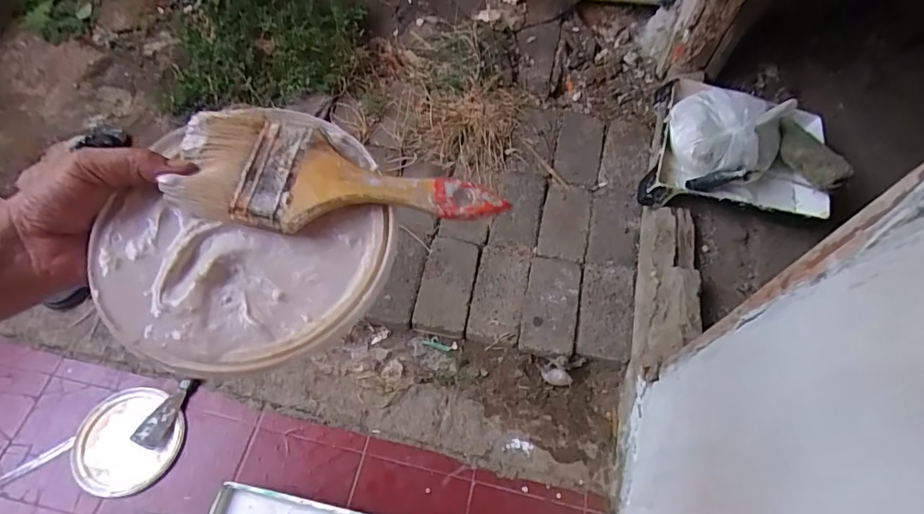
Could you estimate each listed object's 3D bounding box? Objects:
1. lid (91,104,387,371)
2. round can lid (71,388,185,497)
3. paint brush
[{"bbox_3d":[-0.135,-0.012,0.314,0.171,0.028,0.162,0,62,0],"label":"lid"},{"bbox_3d":[-0.609,0.332,0.914,0.184,0.010,0.178,1,60,-2],"label":"round can lid"},{"bbox_3d":[-0.080,-0.049,0.325,0.204,0.022,0.072,7,62,0],"label":"paint brush"}]

